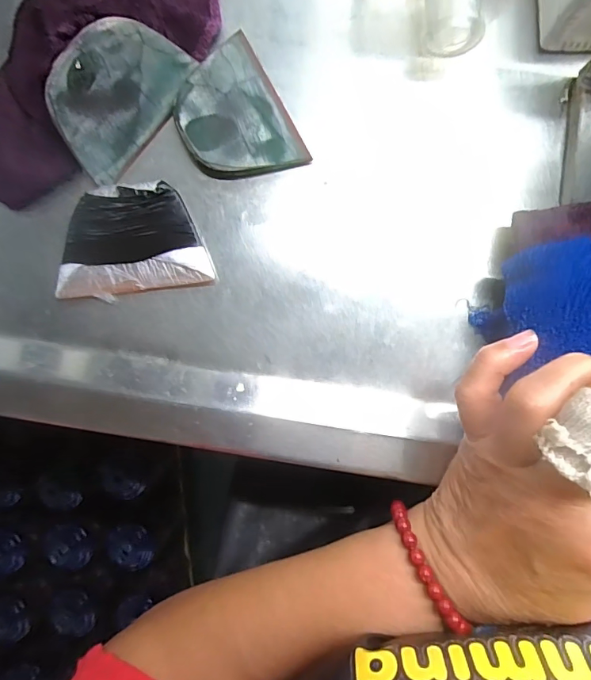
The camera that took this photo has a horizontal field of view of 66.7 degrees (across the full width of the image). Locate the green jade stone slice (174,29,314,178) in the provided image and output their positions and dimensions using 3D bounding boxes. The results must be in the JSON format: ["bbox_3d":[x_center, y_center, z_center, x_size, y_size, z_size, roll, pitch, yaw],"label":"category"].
[{"bbox_3d":[-0.036,-0.125,0.252,0.059,0.005,0.079,-29,90,2],"label":"green jade stone slice"}]

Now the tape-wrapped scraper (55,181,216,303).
[{"bbox_3d":[-0.094,-0.056,0.250,0.082,0.008,0.061,-10,90,2],"label":"tape-wrapped scraper"}]

